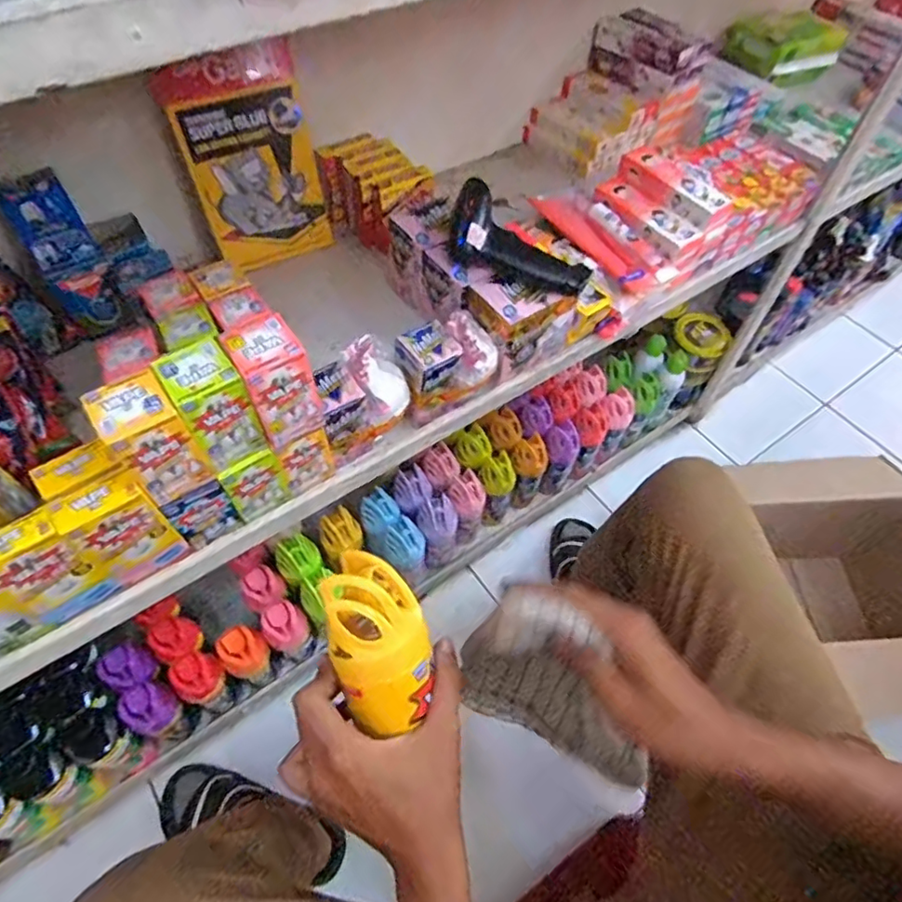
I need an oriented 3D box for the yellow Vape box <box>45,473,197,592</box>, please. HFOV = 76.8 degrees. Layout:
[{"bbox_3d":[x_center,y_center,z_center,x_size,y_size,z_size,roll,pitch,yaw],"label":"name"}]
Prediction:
[{"bbox_3d":[-0.270,0.068,0.476,0.061,0.120,0.032,-37,65,-23],"label":"yellow Vape box"}]

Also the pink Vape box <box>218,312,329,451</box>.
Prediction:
[{"bbox_3d":[-0.141,-0.058,0.471,0.057,0.095,0.048,-26,61,-18],"label":"pink Vape box"}]

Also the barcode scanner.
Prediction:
[{"bbox_3d":[0.067,-0.211,0.601,0.160,0.047,0.062,34,61,3],"label":"barcode scanner"}]

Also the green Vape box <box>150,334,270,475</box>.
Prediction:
[{"bbox_3d":[-0.191,-0.037,0.460,0.049,0.088,0.055,-31,63,-20],"label":"green Vape box"}]

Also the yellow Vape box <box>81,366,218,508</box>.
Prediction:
[{"bbox_3d":[-0.231,-0.010,0.441,0.050,0.092,0.053,-33,63,-21],"label":"yellow Vape box"}]

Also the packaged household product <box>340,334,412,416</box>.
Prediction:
[{"bbox_3d":[-0.072,-0.074,0.564,0.050,0.058,0.060,-37,65,-23],"label":"packaged household product"}]

